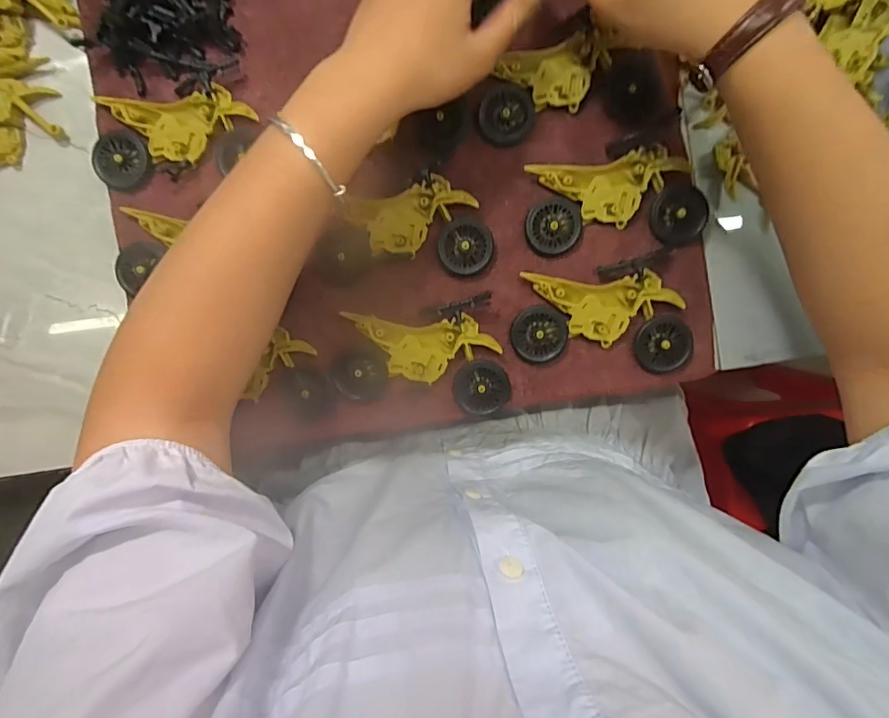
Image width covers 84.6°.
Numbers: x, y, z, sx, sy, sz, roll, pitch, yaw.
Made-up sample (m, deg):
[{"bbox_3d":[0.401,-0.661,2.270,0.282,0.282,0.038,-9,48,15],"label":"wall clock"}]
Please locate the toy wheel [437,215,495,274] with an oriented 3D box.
[{"bbox_3d":[0.014,-0.076,0.329,0.035,0.004,0.037,0,93,1],"label":"toy wheel"}]

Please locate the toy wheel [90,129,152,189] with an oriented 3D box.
[{"bbox_3d":[-0.220,-0.136,0.331,0.041,0.008,0.038,0,93,1],"label":"toy wheel"}]

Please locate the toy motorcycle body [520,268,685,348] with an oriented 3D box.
[{"bbox_3d":[0.106,-0.034,0.329,0.100,0.008,0.047,-2,93,1],"label":"toy motorcycle body"}]

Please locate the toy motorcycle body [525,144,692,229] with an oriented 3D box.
[{"bbox_3d":[0.110,-0.113,0.325,0.098,0.009,0.045,-9,93,1],"label":"toy motorcycle body"}]

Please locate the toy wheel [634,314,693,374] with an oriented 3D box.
[{"bbox_3d":[0.149,-0.010,0.330,0.038,0.009,0.038,0,93,1],"label":"toy wheel"}]

